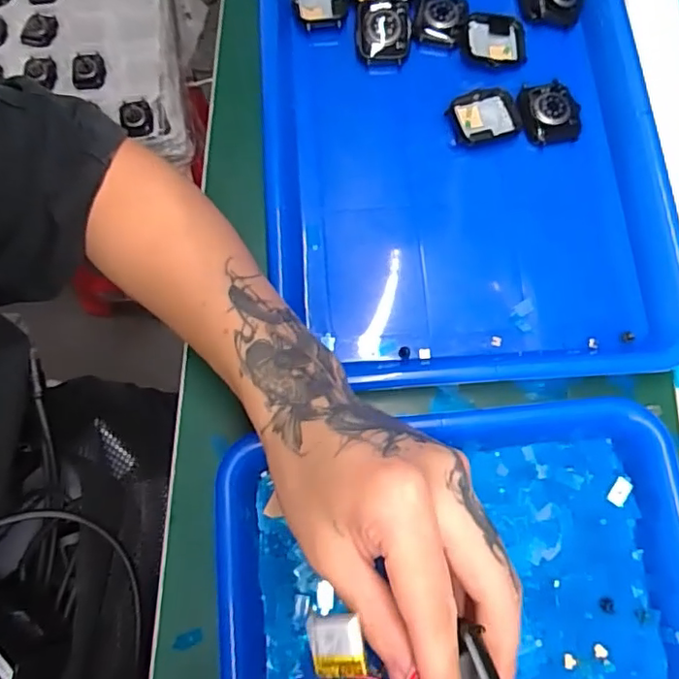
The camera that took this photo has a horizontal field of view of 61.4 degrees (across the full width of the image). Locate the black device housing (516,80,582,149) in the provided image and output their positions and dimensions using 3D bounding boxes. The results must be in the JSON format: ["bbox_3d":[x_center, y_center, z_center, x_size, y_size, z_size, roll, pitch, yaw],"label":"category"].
[{"bbox_3d":[0.144,-0.157,0.394,0.040,0.009,0.043,-3,75,-1],"label":"black device housing"}]

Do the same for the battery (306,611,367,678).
[{"bbox_3d":[-0.001,0.113,0.210,0.019,0.007,0.021,-7,75,-2],"label":"battery"}]

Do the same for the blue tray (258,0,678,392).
[{"bbox_3d":[0.084,-0.134,0.389,0.268,0.034,0.331,-4,75,-1],"label":"blue tray"}]

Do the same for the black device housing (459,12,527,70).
[{"bbox_3d":[0.111,-0.213,0.409,0.049,0.013,0.038,-2,75,-1],"label":"black device housing"}]

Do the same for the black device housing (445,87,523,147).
[{"bbox_3d":[0.100,-0.151,0.391,0.047,0.007,0.038,-19,76,-5],"label":"black device housing"}]

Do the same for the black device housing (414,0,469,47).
[{"bbox_3d":[0.073,-0.234,0.415,0.035,0.009,0.038,13,75,3],"label":"black device housing"}]

